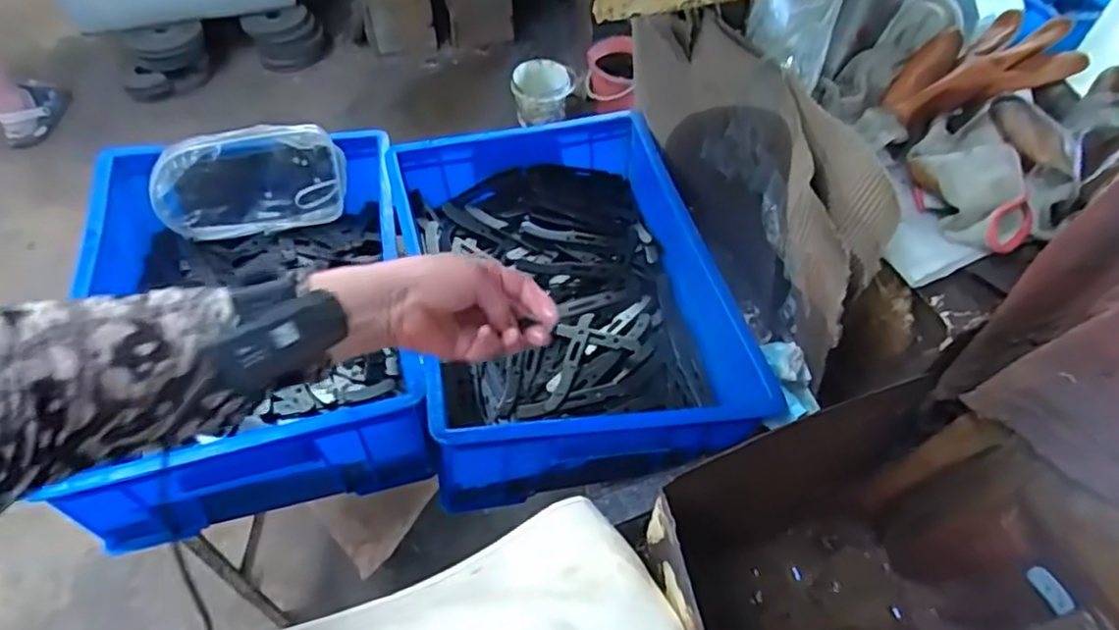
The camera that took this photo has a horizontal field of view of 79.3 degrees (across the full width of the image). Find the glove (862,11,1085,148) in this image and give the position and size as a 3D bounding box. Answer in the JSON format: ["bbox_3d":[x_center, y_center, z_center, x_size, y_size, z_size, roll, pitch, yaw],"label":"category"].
[{"bbox_3d":[0.311,-0.182,0.534,0.172,0.035,0.082,-27,60,-3],"label":"glove"}]

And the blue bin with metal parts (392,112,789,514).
[{"bbox_3d":[-0.003,-0.036,0.704,0.288,0.109,0.410,-8,56,-10],"label":"blue bin with metal parts"}]

